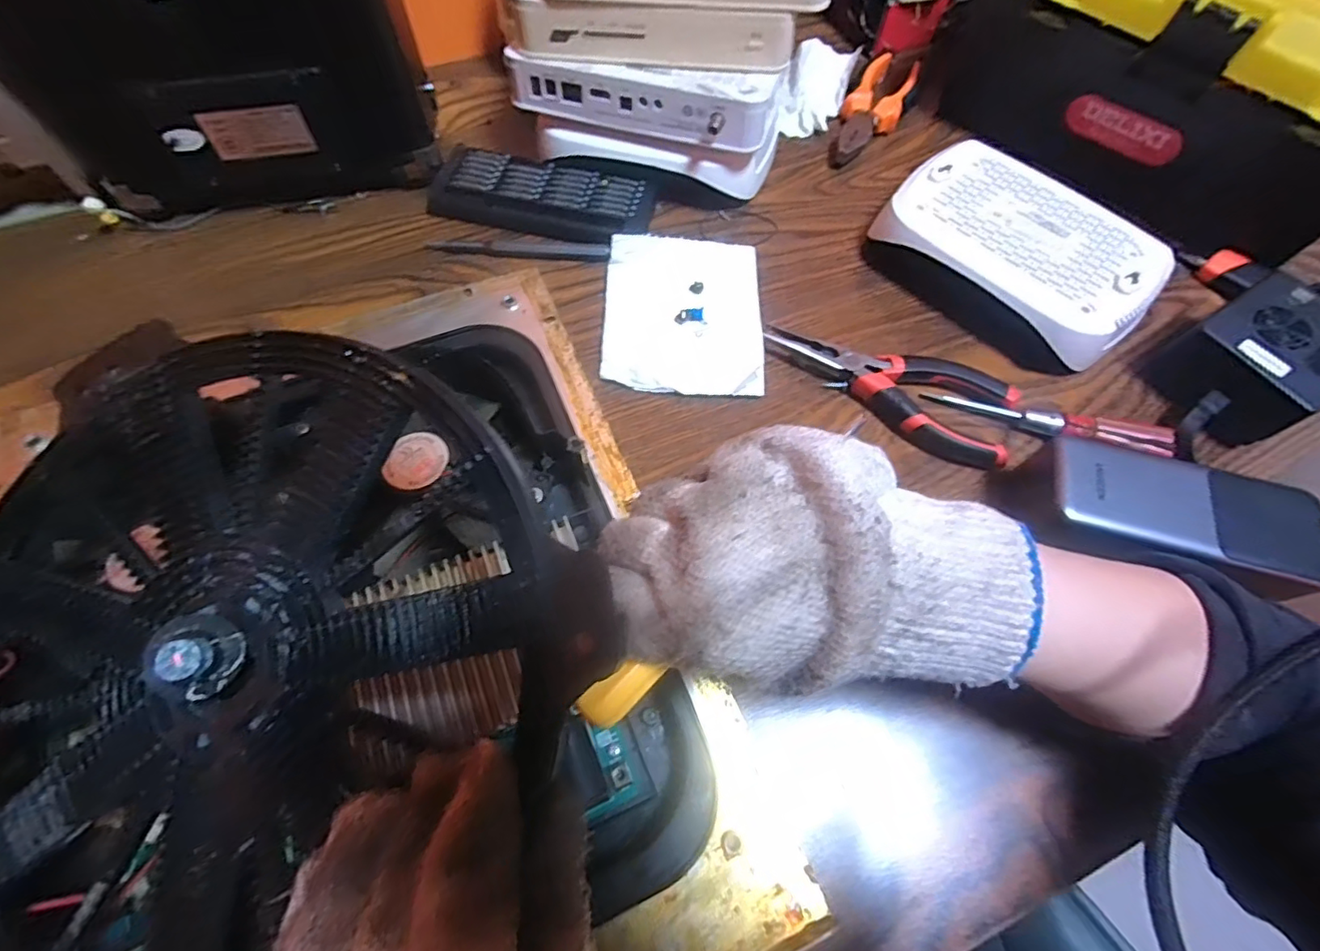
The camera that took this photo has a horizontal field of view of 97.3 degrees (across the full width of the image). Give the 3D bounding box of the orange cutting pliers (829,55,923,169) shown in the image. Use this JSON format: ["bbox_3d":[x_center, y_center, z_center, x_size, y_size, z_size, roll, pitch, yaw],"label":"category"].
[{"bbox_3d":[0.173,-0.297,0.474,0.044,0.025,0.134,25,66,10],"label":"orange cutting pliers"}]

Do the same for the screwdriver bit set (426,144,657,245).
[{"bbox_3d":[-0.085,-0.203,0.421,0.155,0.018,0.061,10,64,3],"label":"screwdriver bit set"}]

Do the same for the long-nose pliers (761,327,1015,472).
[{"bbox_3d":[0.137,-0.054,0.358,0.151,0.015,0.056,20,65,8],"label":"long-nose pliers"}]

